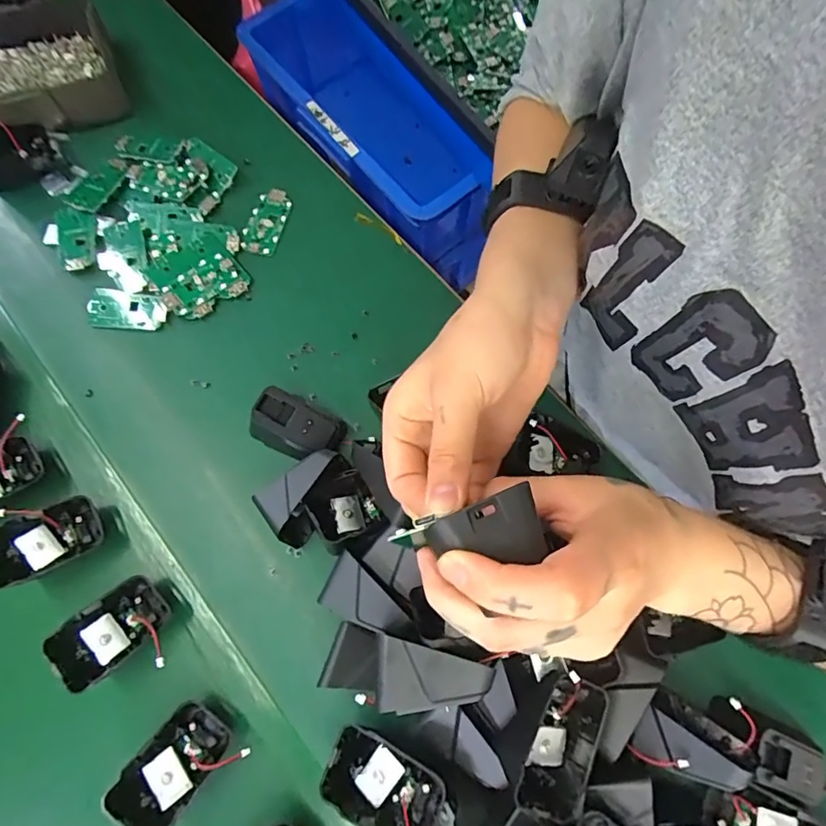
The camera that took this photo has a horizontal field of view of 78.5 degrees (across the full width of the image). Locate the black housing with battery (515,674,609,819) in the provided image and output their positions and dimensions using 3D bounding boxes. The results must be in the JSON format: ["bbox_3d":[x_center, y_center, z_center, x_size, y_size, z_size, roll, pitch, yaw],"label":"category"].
[{"bbox_3d":[0.085,0.194,0.289,0.039,0.016,0.066,33,59,9],"label":"black housing with battery"}]

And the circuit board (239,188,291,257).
[{"bbox_3d":[-0.128,-0.167,0.442,0.031,0.005,0.061,14,75,4],"label":"circuit board"}]

